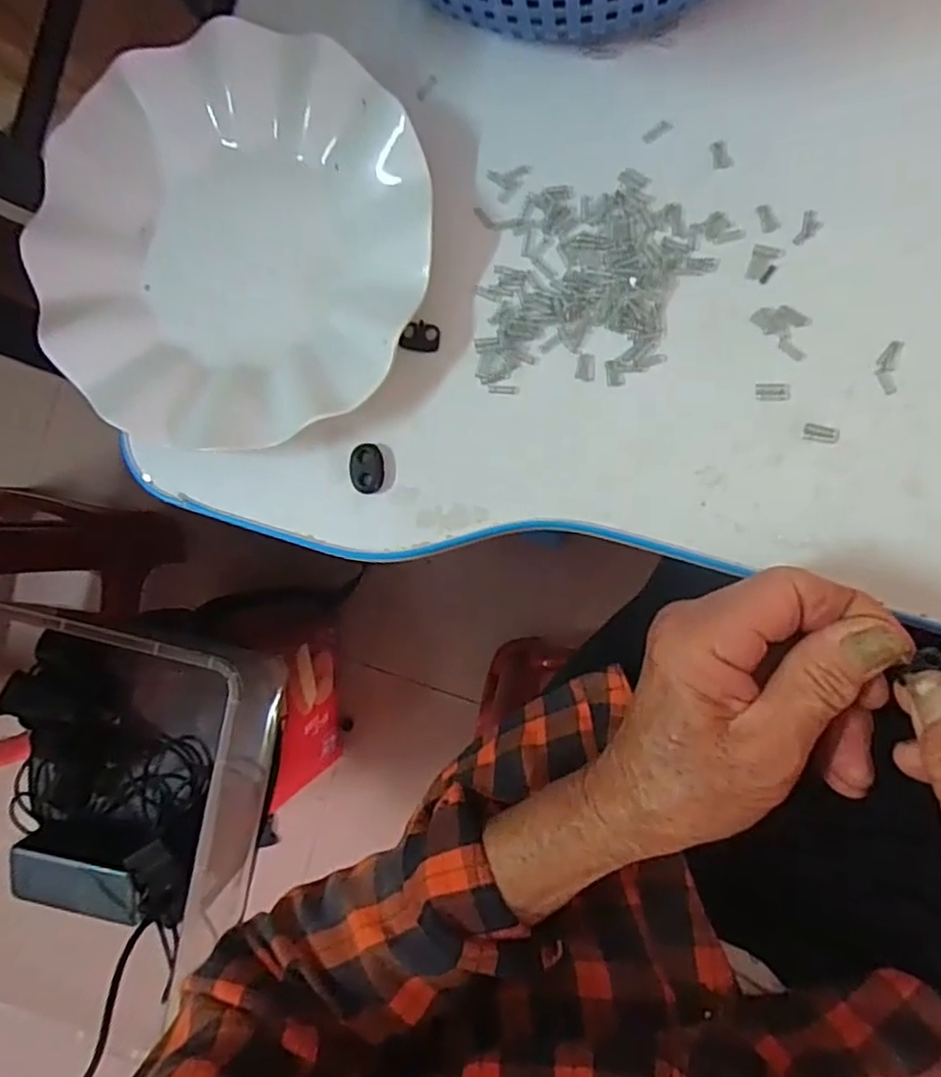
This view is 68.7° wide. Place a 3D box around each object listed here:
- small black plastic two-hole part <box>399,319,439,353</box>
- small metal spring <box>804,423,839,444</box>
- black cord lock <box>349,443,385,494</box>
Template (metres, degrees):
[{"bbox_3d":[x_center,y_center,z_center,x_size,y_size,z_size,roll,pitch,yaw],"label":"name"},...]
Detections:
[{"bbox_3d":[-0.022,-0.089,0.303,0.017,0.005,0.012,13,88,9],"label":"small black plastic two-hole part"},{"bbox_3d":[0.140,-0.042,0.273,0.013,0.004,0.007,14,88,9],"label":"small metal spring"},{"bbox_3d":[-0.045,-0.031,0.304,0.015,0.004,0.022,-1,86,9],"label":"black cord lock"}]

